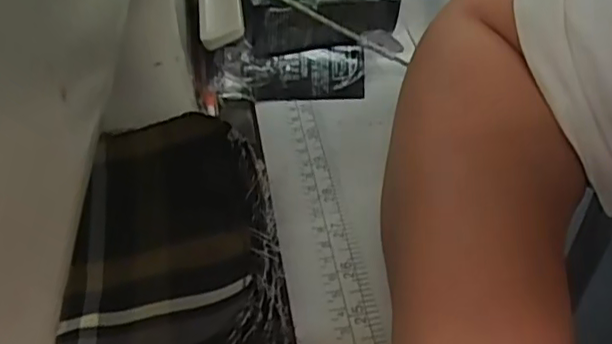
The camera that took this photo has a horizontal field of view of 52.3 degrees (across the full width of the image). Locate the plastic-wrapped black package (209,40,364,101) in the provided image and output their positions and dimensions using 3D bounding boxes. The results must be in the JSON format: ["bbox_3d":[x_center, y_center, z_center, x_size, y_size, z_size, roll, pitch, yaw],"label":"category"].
[{"bbox_3d":[-0.010,-0.062,0.390,0.095,0.035,0.014,0,14,-12],"label":"plastic-wrapped black package"}]

